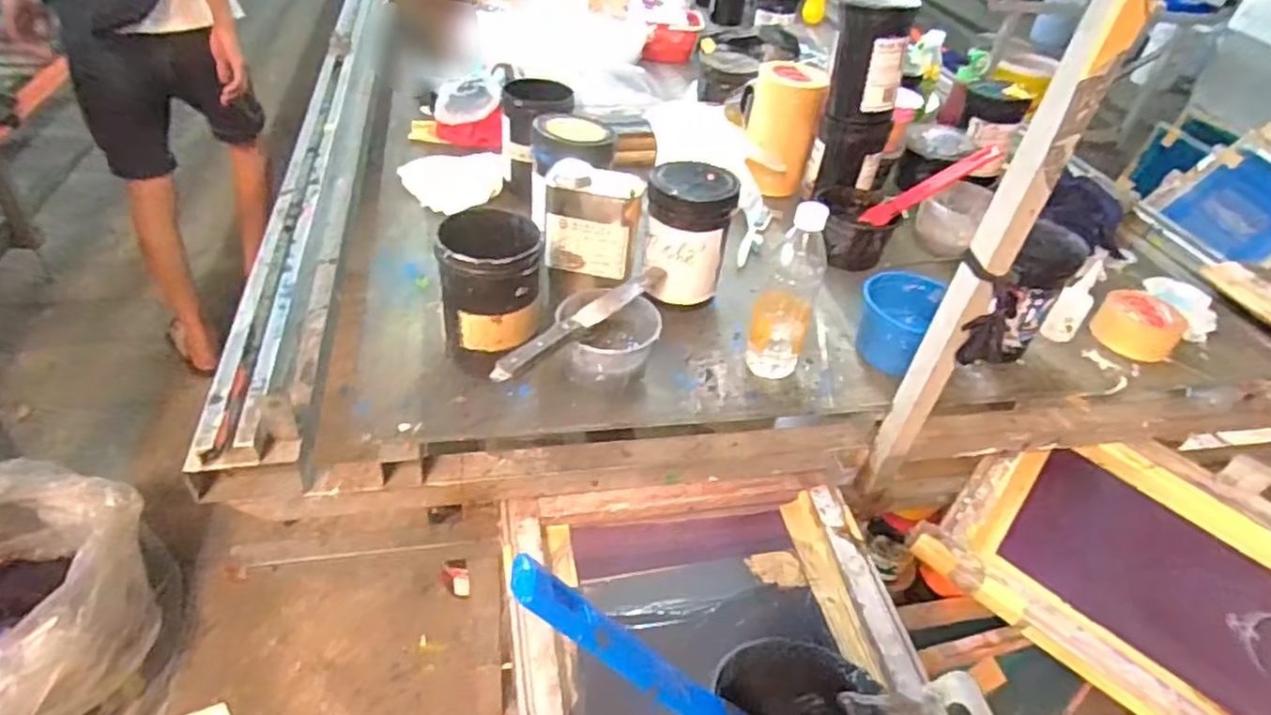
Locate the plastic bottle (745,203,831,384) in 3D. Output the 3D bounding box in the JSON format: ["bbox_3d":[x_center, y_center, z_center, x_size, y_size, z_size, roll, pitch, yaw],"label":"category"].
[{"bbox_3d":[0.176,-0.075,0.812,0.067,0.212,0.063,16,41,11],"label":"plastic bottle"}]

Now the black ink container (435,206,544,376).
[{"bbox_3d":[-0.160,-0.063,0.780,0.104,0.159,0.102,-10,43,-18],"label":"black ink container"}]

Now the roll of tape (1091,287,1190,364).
[{"bbox_3d":[0.706,-0.048,0.991,0.102,0.049,0.102,33,47,27],"label":"roll of tape"}]

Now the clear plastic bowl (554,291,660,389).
[{"bbox_3d":[-0.029,-0.019,0.817,0.114,0.076,0.105,4,40,-3],"label":"clear plastic bowl"}]

